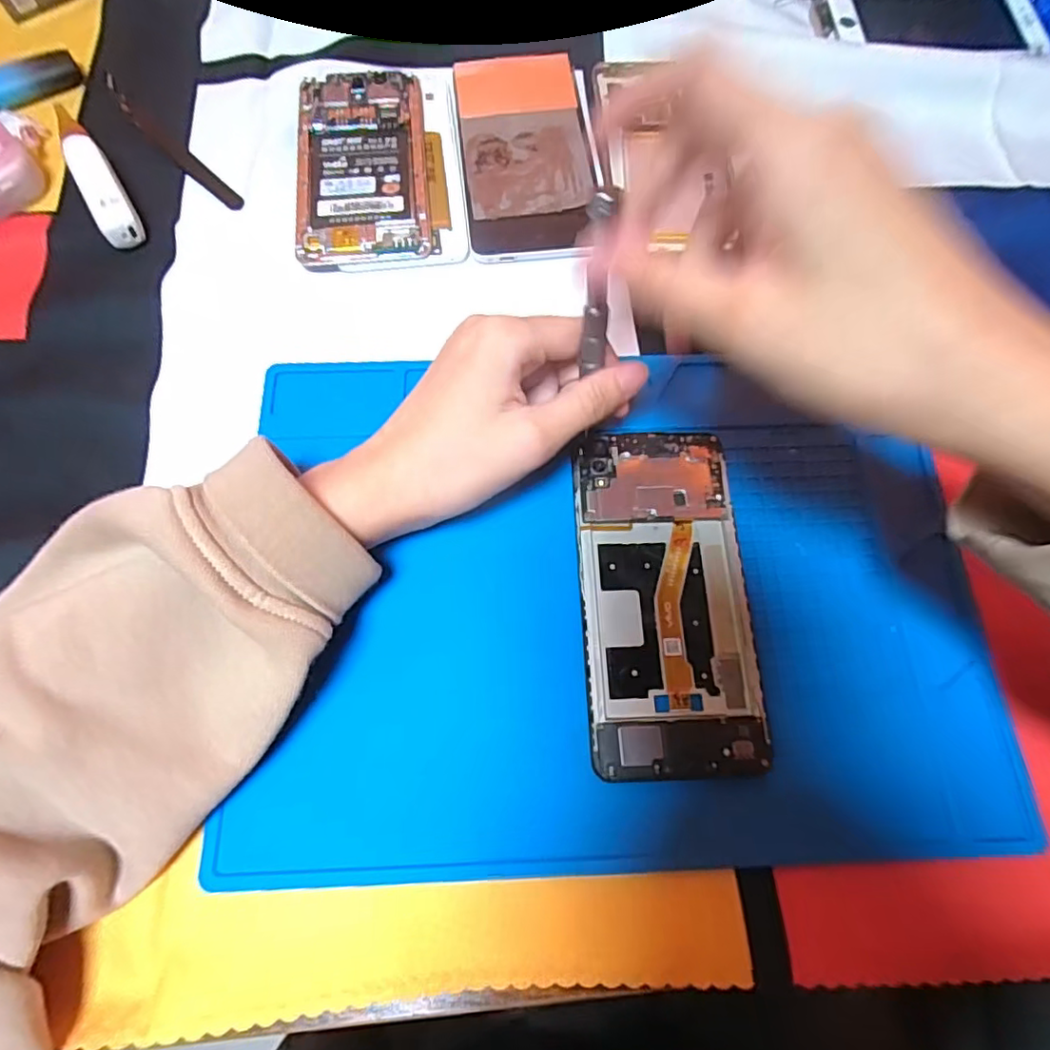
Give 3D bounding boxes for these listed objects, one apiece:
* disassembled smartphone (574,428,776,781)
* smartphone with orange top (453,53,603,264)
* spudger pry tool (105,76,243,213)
[{"bbox_3d":[0.060,0.029,0.255,0.071,0.008,0.148,-1,70,-1],"label":"disassembled smartphone"},{"bbox_3d":[0.002,-0.215,0.338,0.074,0.010,0.147,-5,70,-3],"label":"smartphone with orange top"},{"bbox_3d":[-0.204,-0.219,0.337,0.121,0.009,0.011,42,75,13],"label":"spudger pry tool"}]

